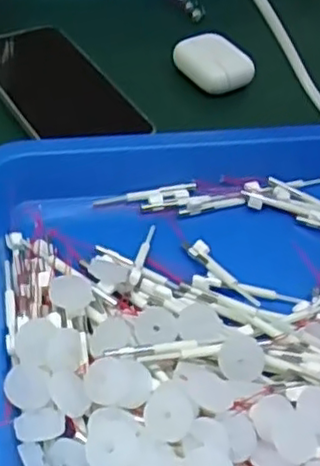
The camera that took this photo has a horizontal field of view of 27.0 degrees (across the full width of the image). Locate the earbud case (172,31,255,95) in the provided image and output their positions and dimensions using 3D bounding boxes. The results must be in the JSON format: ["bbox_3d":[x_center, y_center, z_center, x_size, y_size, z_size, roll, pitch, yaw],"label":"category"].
[{"bbox_3d":[0.041,-0.129,0.497,0.042,0.020,0.053,-20,53,-23],"label":"earbud case"}]

